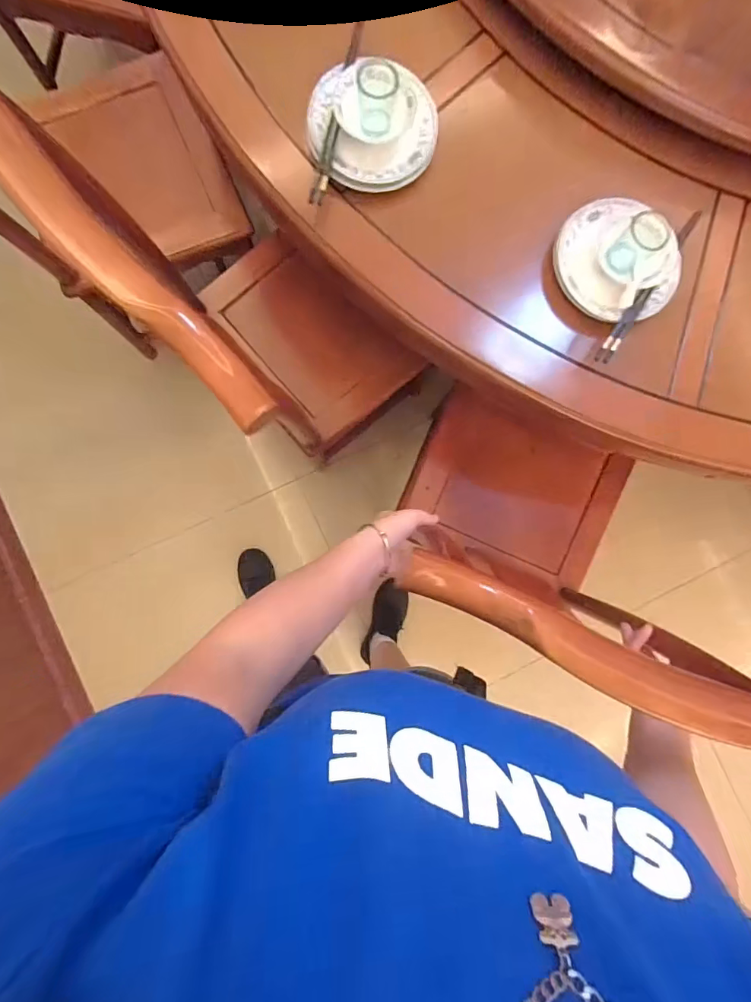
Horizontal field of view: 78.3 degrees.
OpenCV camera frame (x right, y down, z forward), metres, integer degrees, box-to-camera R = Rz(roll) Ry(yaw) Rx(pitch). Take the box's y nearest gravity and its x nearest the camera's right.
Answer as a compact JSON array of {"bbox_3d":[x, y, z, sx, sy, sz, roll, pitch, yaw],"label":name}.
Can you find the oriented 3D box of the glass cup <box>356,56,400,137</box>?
[{"bbox_3d":[0.001,-0.517,0.594,0.054,0.068,0.053,0,87,-6],"label":"glass cup"}]

